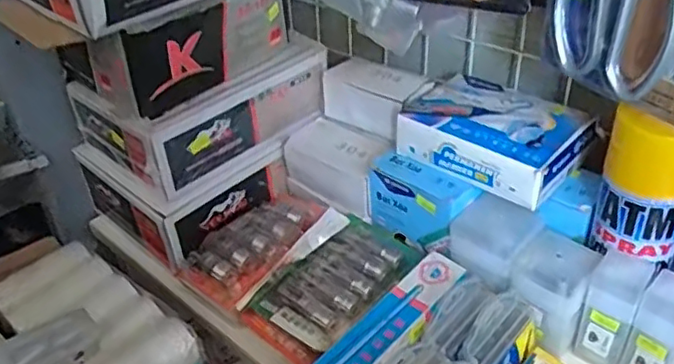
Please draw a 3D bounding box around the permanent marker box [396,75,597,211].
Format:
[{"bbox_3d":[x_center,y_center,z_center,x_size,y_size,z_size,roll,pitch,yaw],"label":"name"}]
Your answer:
[{"bbox_3d":[0.133,-0.044,0.550,0.101,0.043,0.159,-29,42,-33],"label":"permanent marker box"}]

